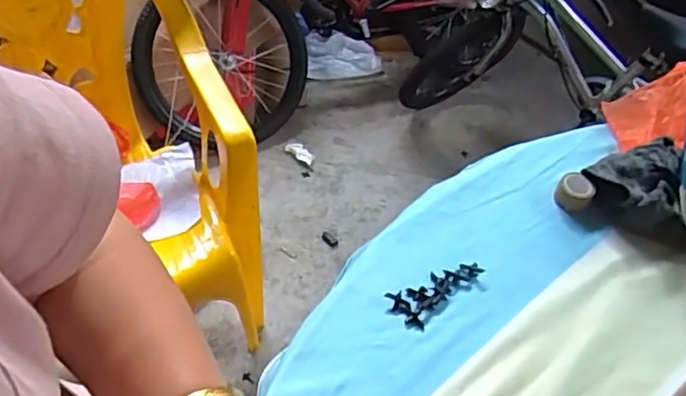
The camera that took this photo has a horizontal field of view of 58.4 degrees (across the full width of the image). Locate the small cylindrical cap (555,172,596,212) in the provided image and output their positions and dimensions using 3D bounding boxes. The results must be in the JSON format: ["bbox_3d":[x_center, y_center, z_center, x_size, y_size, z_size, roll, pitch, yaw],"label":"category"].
[{"bbox_3d":[0.252,-0.006,0.667,0.038,0.025,0.035,32,56,21],"label":"small cylindrical cap"}]

